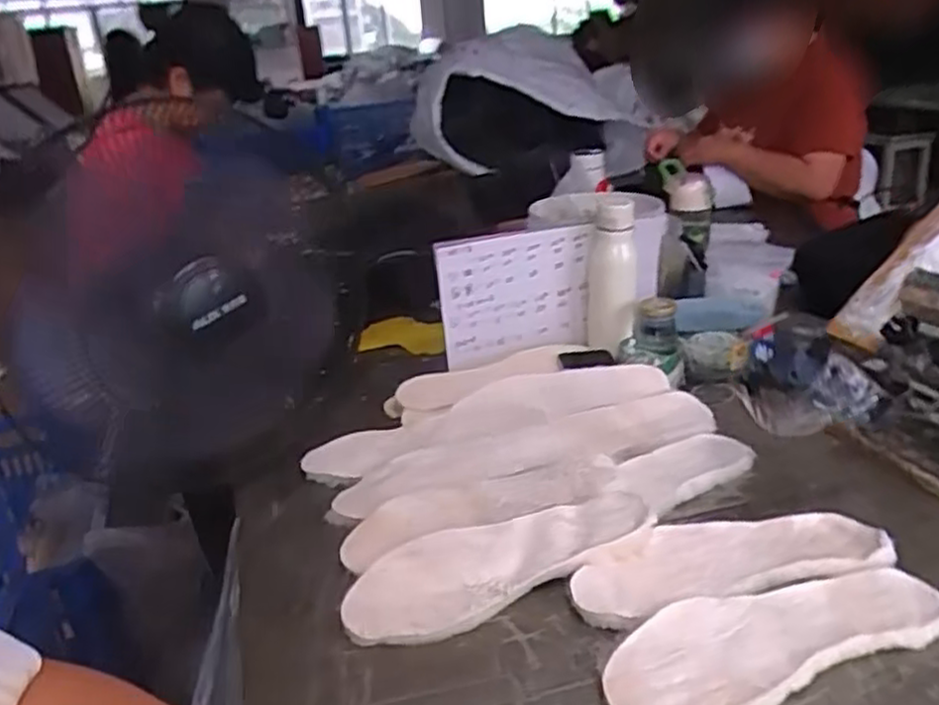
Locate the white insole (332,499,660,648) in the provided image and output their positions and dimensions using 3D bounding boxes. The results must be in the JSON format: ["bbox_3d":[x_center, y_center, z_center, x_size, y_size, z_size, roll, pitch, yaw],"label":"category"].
[{"bbox_3d":[0.022,0.176,0.651,0.268,0.025,0.093,-14,25,-21],"label":"white insole"}]

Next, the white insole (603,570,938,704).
[{"bbox_3d":[0.232,0.216,0.570,0.282,0.014,0.096,-12,26,-17],"label":"white insole"}]

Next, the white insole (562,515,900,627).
[{"bbox_3d":[0.226,0.184,0.656,0.276,0.026,0.093,-9,24,-10],"label":"white insole"}]

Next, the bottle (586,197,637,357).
[{"bbox_3d":[0.193,-0.103,1.014,0.062,0.198,0.057,-3,23,5],"label":"bottle"}]

